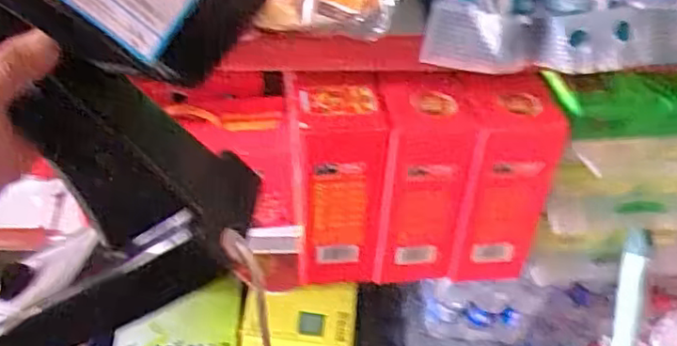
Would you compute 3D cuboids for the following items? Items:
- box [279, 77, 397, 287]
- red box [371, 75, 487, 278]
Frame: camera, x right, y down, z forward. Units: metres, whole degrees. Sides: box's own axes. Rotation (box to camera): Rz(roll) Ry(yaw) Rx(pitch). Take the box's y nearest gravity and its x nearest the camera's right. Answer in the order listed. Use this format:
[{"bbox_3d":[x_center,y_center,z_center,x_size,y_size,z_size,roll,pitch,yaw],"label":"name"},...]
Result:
[{"bbox_3d":[-0.003,0.020,0.823,0.112,0.257,0.124,-6,45,-11],"label":"box"},{"bbox_3d":[0.097,0.014,0.826,0.114,0.250,0.117,1,44,-4],"label":"red box"}]

